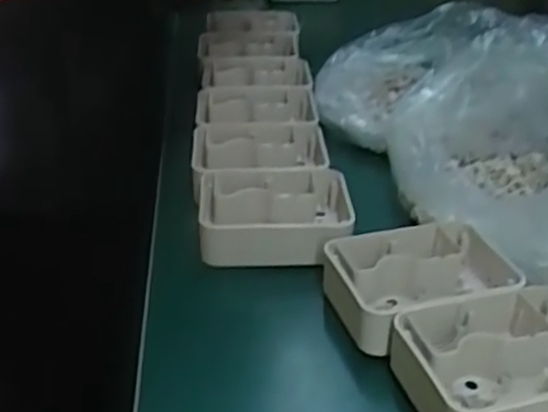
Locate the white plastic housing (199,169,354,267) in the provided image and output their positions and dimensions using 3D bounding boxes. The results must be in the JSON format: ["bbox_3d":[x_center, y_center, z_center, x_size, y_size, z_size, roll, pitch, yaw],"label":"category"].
[{"bbox_3d":[0.001,0.009,0.652,0.127,0.044,0.101,2,28,-1],"label":"white plastic housing"}]

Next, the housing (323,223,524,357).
[{"bbox_3d":[0.115,0.060,0.570,0.142,0.041,0.105,-5,29,-14],"label":"housing"}]

